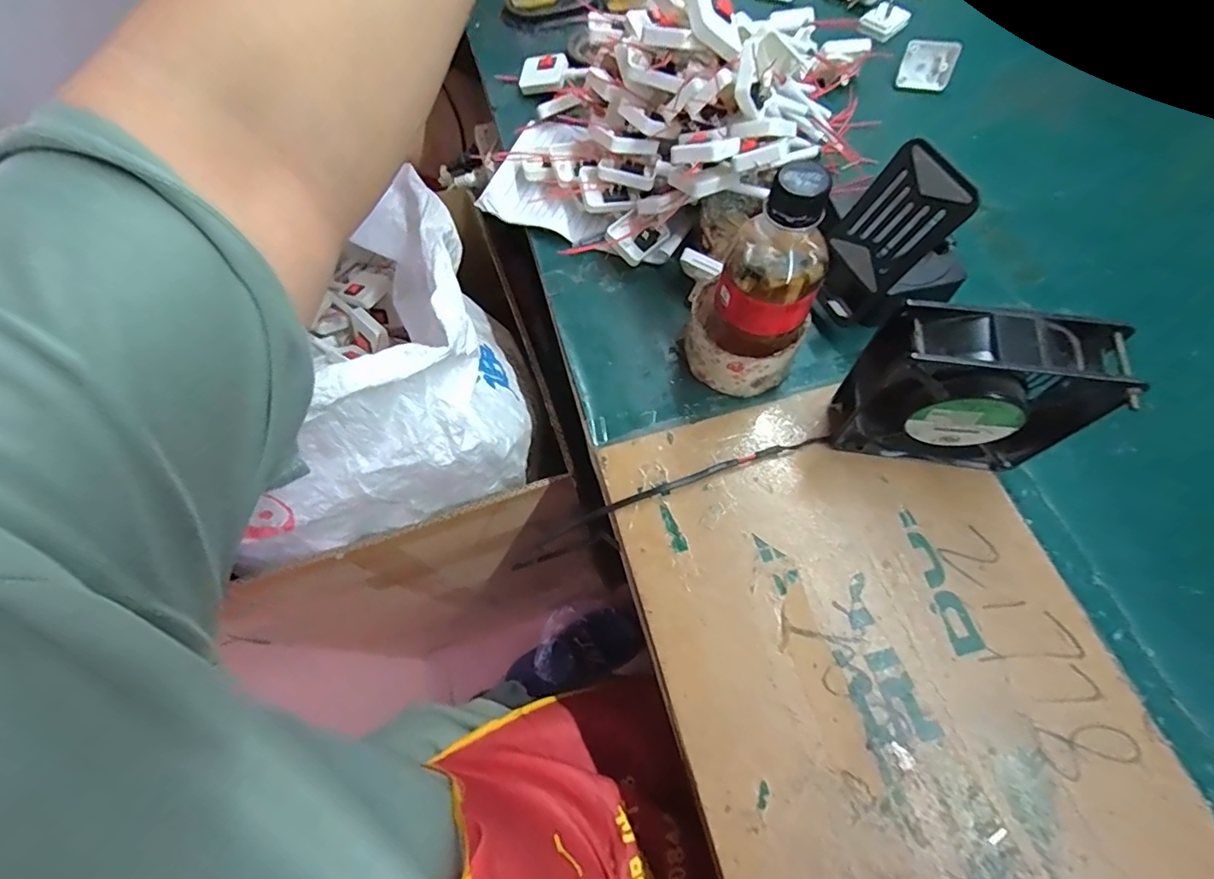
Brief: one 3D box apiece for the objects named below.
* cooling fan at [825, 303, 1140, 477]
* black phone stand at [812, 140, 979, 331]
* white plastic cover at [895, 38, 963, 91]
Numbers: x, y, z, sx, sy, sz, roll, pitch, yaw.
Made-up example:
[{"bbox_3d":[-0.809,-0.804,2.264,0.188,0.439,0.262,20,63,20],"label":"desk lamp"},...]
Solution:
[{"bbox_3d":[0.220,-0.027,0.330,0.124,0.120,0.044,8,67,6],"label":"cooling fan"},{"bbox_3d":[0.213,-0.148,0.390,0.105,0.110,0.071,-14,66,-4],"label":"black phone stand"},{"bbox_3d":[0.320,-0.373,0.532,0.051,0.041,0.006,9,34,7],"label":"white plastic cover"}]

